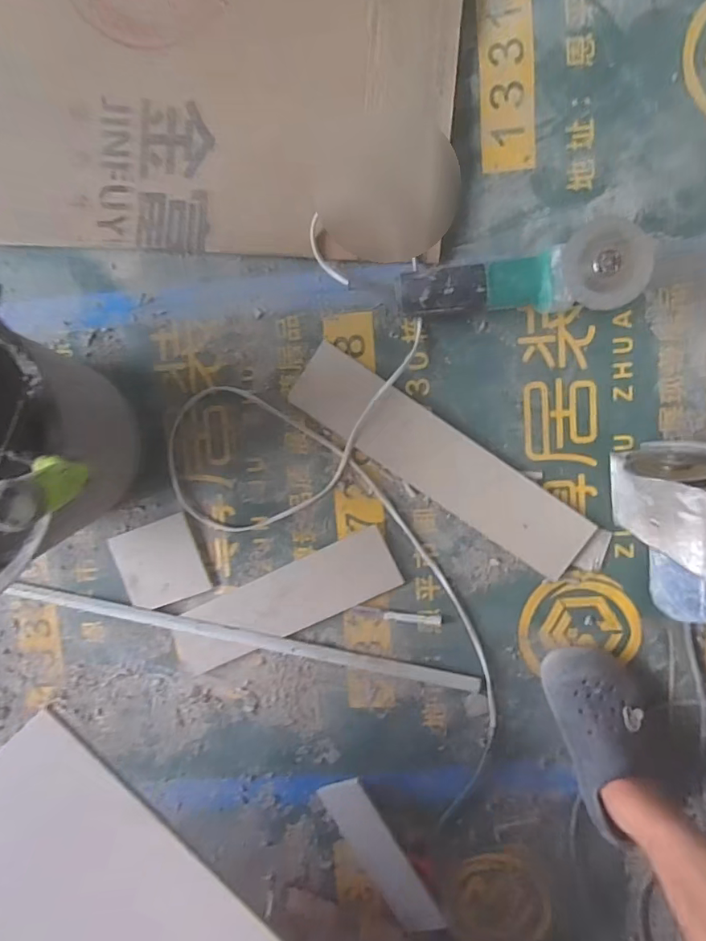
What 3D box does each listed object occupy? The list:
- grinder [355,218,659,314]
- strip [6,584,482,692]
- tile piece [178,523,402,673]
[{"bbox_3d":[0.166,-0.223,0.586,0.321,0.097,0.085,-4,97,7],"label":"grinder"},{"bbox_3d":[-0.158,0.239,0.705,0.678,0.013,0.027,11,97,2],"label":"strip"},{"bbox_3d":[-0.102,0.190,0.702,0.338,0.011,0.094,-25,95,6],"label":"tile piece"}]

